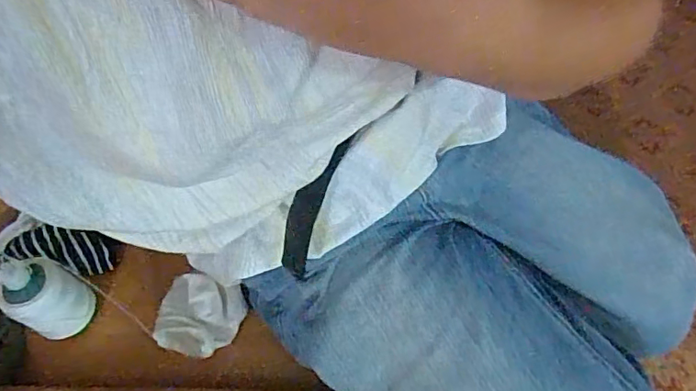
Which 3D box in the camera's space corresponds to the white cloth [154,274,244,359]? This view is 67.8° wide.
[{"bbox_3d":[-0.164,0.131,0.567,0.093,0.031,0.085,9,90,13],"label":"white cloth"}]

